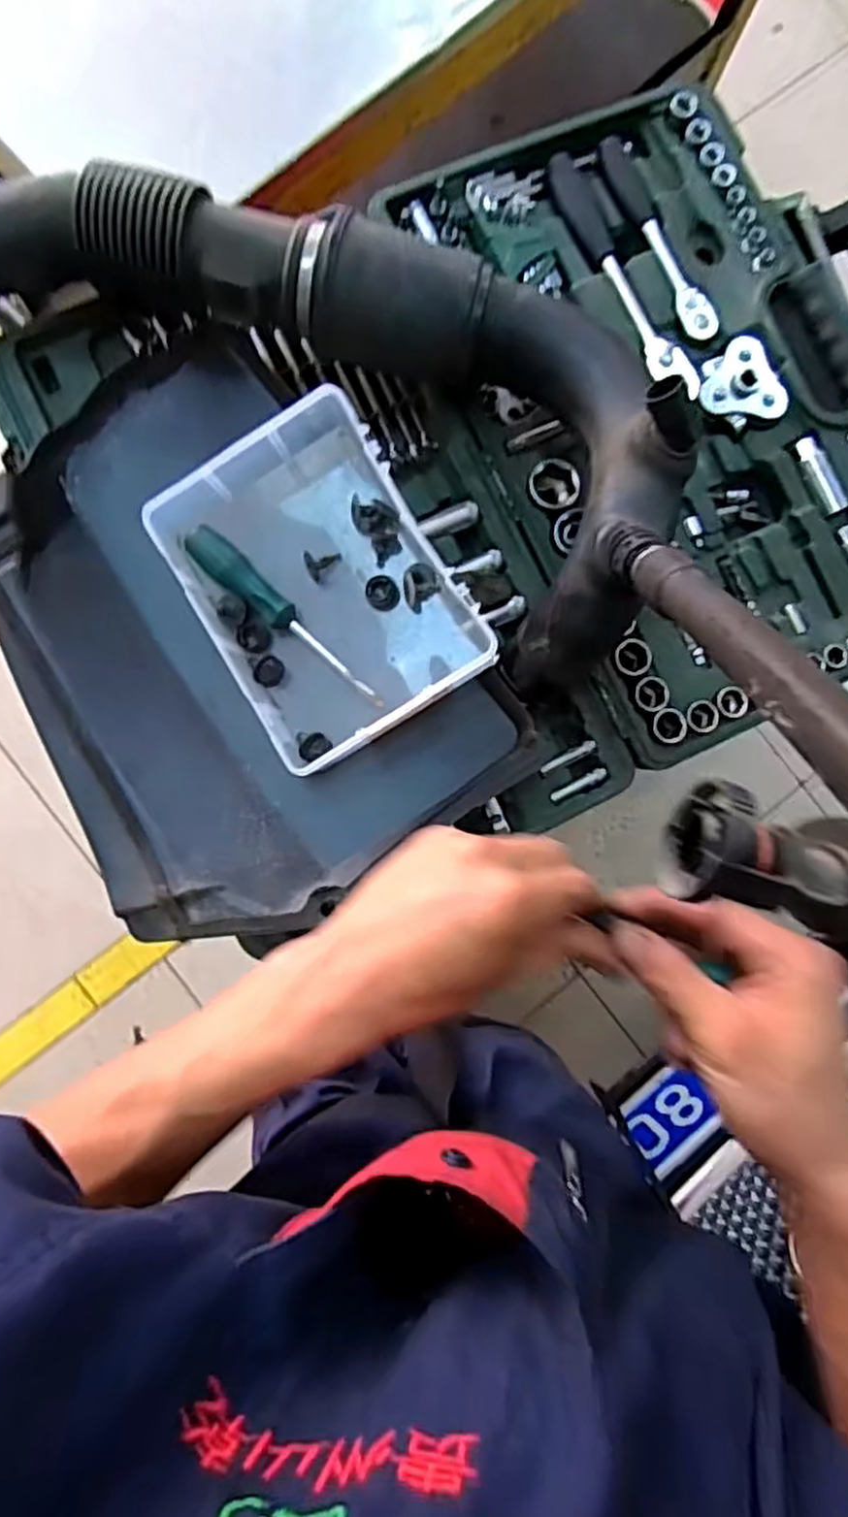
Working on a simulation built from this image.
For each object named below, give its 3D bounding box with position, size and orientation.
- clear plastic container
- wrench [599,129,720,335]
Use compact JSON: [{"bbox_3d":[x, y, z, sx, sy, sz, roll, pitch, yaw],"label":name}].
[{"bbox_3d":[-0.074,-0.124,0.530,0.163,0.080,0.225,-30,87,-2],"label":"clear plastic container"},{"bbox_3d":[0.201,-0.447,0.627,0.033,0.019,0.190,-25,87,-2],"label":"wrench"}]

